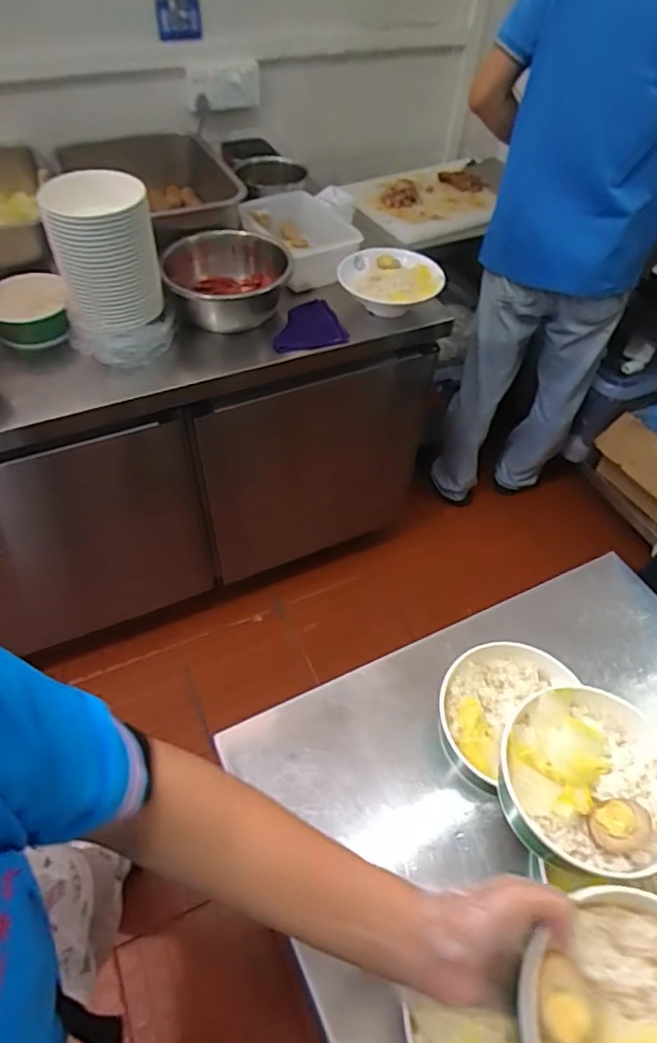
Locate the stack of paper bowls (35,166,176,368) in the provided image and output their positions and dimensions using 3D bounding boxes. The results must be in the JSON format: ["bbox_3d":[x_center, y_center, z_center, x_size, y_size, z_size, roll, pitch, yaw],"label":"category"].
[{"bbox_3d":[-0.370,-0.428,1.001,0.168,0.309,0.188,-13,53,-13],"label":"stack of paper bowls"}]

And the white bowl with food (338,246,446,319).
[{"bbox_3d":[0.130,-0.465,1.171,0.189,0.082,0.174,1,51,-2],"label":"white bowl with food"}]

